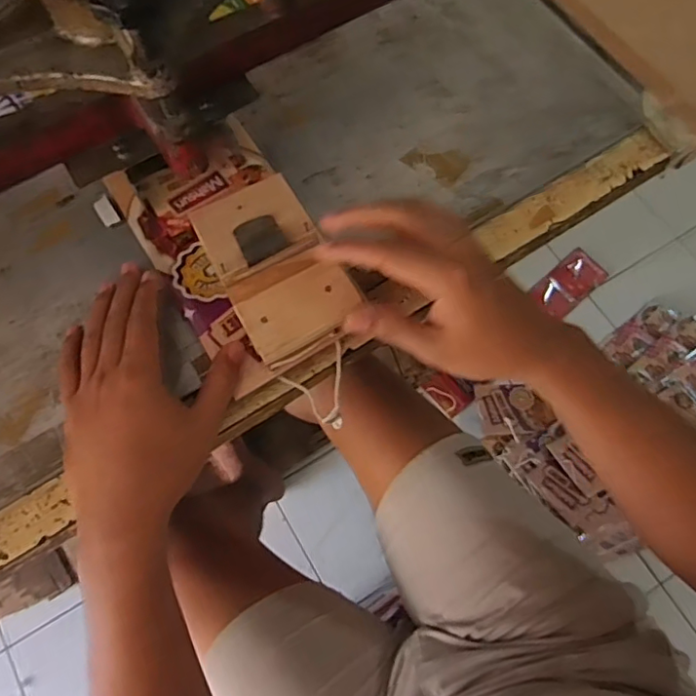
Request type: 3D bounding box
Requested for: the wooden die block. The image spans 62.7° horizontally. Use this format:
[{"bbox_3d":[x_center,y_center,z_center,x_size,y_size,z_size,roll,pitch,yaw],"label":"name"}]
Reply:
[{"bbox_3d":[-0.052,-0.058,0.414,0.078,0.032,0.130,-28,73,-9],"label":"wooden die block"}]

